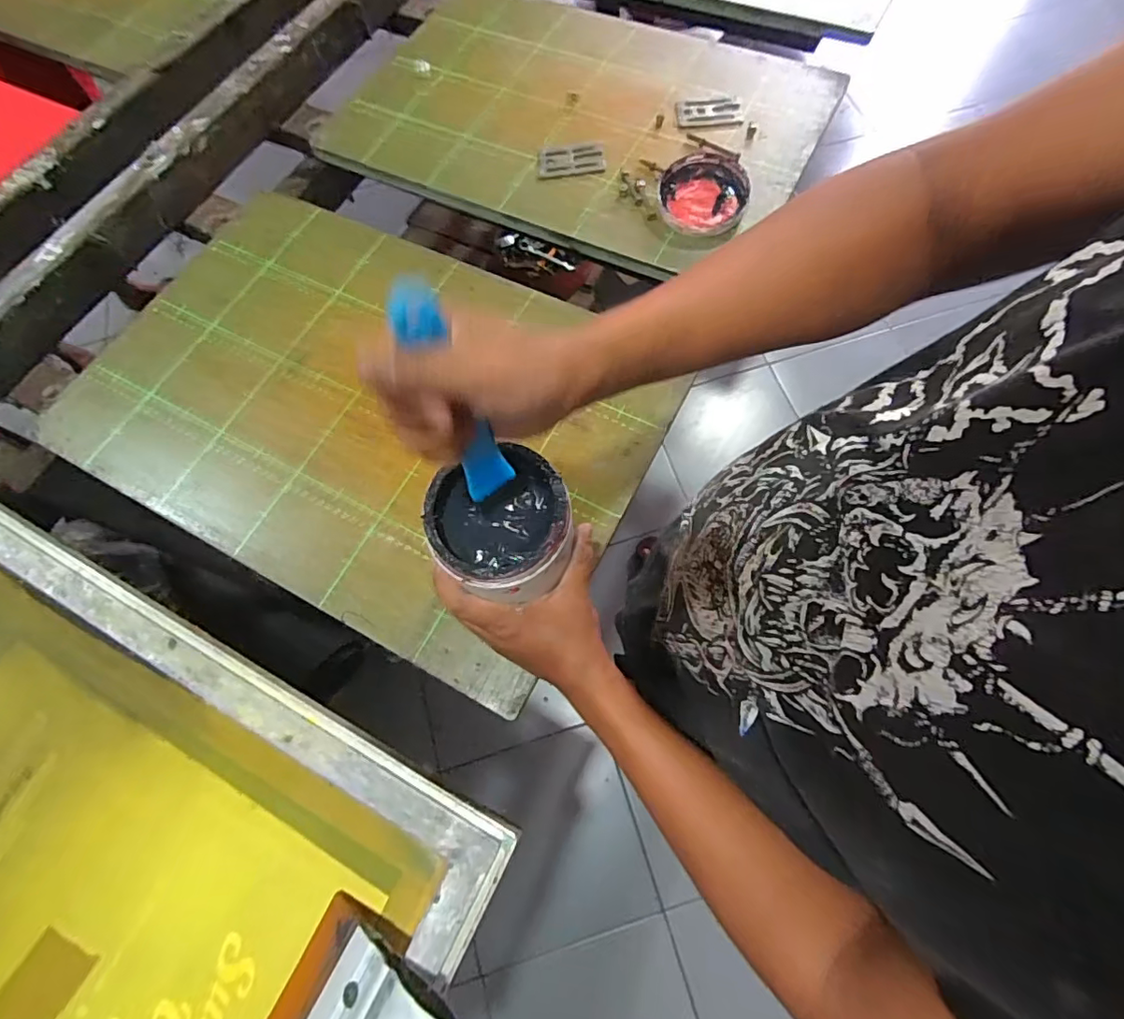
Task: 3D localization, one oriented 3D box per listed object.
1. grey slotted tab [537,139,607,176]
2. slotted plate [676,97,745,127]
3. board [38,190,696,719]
[{"bbox_3d":[0.011,-0.440,0.673,0.082,0.008,0.048,-3,69,0],"label":"grey slotted tab"},{"bbox_3d":[0.190,-0.516,0.696,0.083,0.006,0.046,-6,69,-1],"label":"slotted plate"},{"bbox_3d":[-0.207,-0.116,0.561,0.581,0.022,0.395,26,72,11],"label":"board"}]

